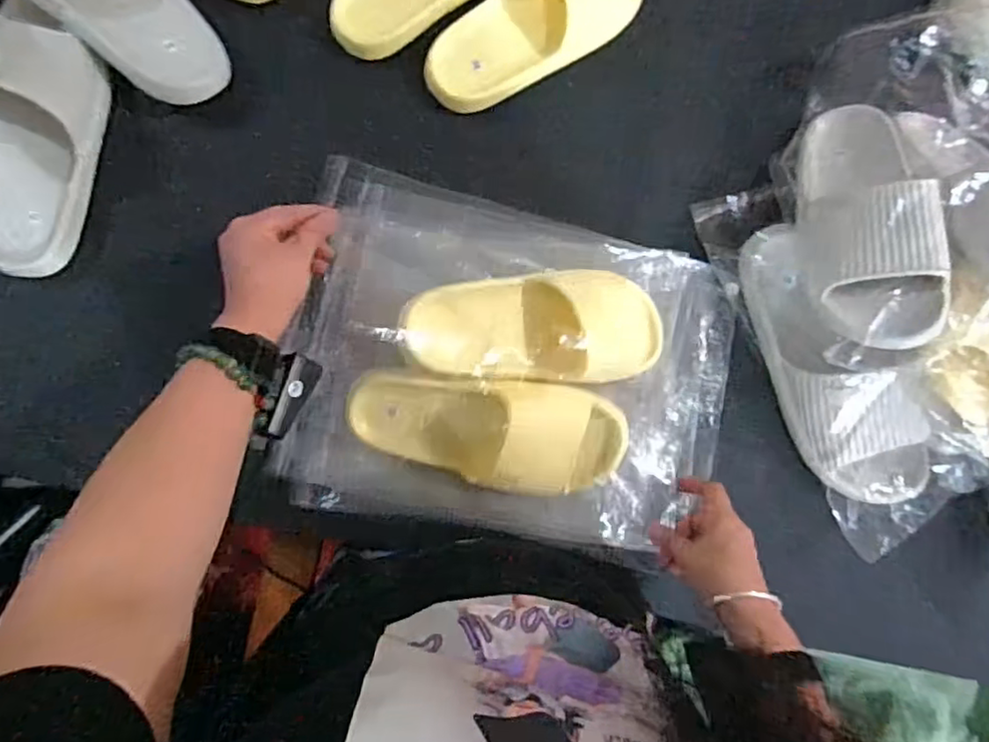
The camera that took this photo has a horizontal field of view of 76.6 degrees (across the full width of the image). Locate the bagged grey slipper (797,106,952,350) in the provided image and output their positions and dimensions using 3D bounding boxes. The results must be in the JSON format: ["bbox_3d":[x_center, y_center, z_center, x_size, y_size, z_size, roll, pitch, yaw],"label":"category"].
[{"bbox_3d":[0.334,-0.142,0.557,0.095,0.092,0.272,7,58,-3],"label":"bagged grey slipper"}]

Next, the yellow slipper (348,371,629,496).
[{"bbox_3d":[-0.008,0.057,0.571,0.244,0.094,0.093,7,86,-3],"label":"yellow slipper"}]

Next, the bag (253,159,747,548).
[{"bbox_3d":[0.020,0.003,0.575,0.409,0.108,0.311,14,86,-2],"label":"bag"}]

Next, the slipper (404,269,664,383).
[{"bbox_3d":[0.048,-0.041,0.548,0.242,0.060,0.108,-3,87,-26],"label":"slipper"}]

